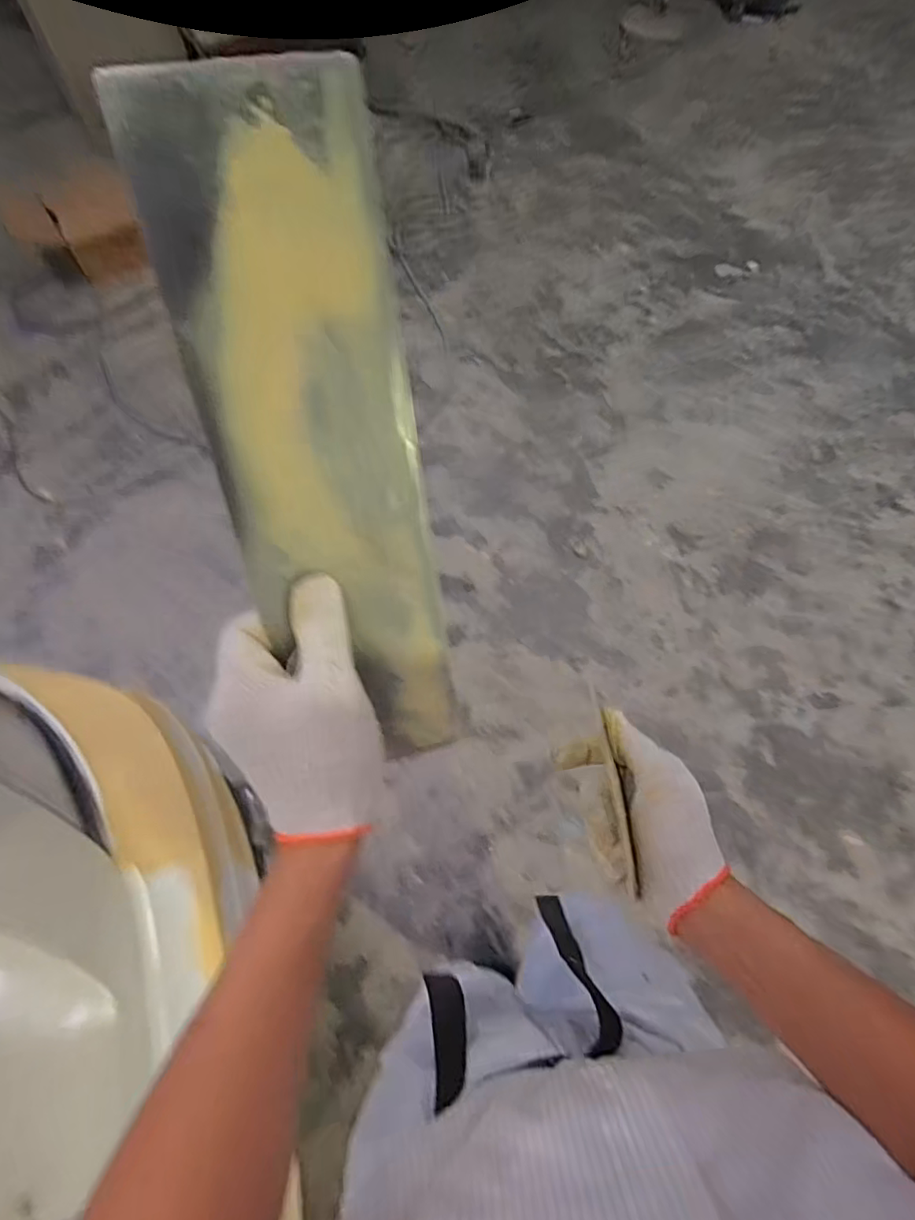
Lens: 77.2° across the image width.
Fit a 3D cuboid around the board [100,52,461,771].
[{"bbox_3d":[-0.066,-0.062,0.292,0.097,0.330,0.007,-14,26,-13],"label":"board"}]

